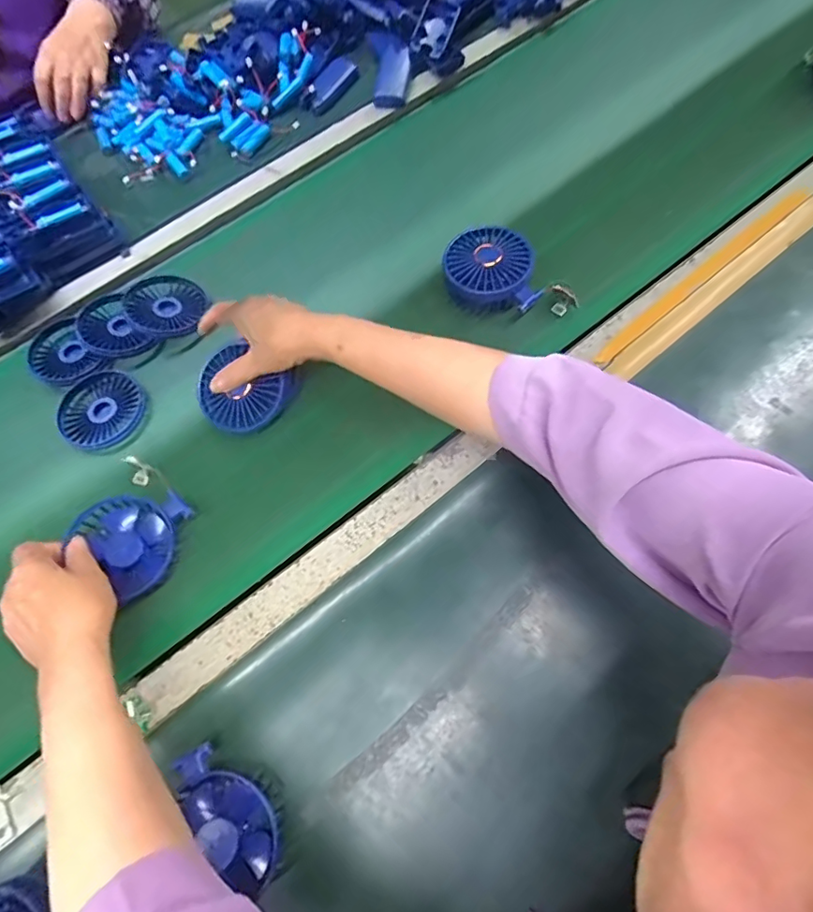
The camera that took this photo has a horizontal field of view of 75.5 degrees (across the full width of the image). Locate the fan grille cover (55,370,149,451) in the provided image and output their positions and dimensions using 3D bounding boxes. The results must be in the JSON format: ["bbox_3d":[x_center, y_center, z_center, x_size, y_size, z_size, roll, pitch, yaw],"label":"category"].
[{"bbox_3d":[-0.315,-0.050,0.542,0.084,0.013,0.084,40,76,21],"label":"fan grille cover"}]

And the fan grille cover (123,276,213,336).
[{"bbox_3d":[-0.262,-0.163,0.578,0.082,0.013,0.071,-29,83,-27],"label":"fan grille cover"}]

